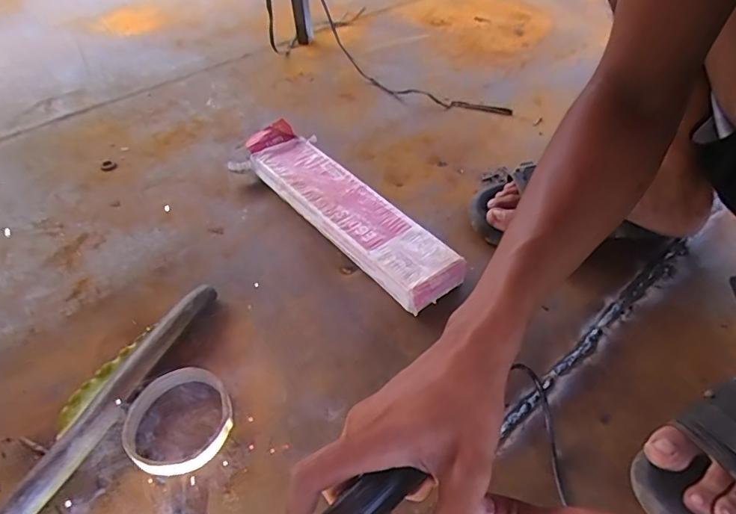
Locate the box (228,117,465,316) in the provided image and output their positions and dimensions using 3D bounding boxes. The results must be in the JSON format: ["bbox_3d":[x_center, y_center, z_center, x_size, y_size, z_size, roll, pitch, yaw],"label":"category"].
[{"bbox_3d":[-0.034,-0.060,0.590,0.092,0.044,0.330,-32,54,-29],"label":"box"}]

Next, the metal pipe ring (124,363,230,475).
[{"bbox_3d":[-0.163,0.139,0.419,0.088,0.018,0.085,1,45,-1],"label":"metal pipe ring"}]

